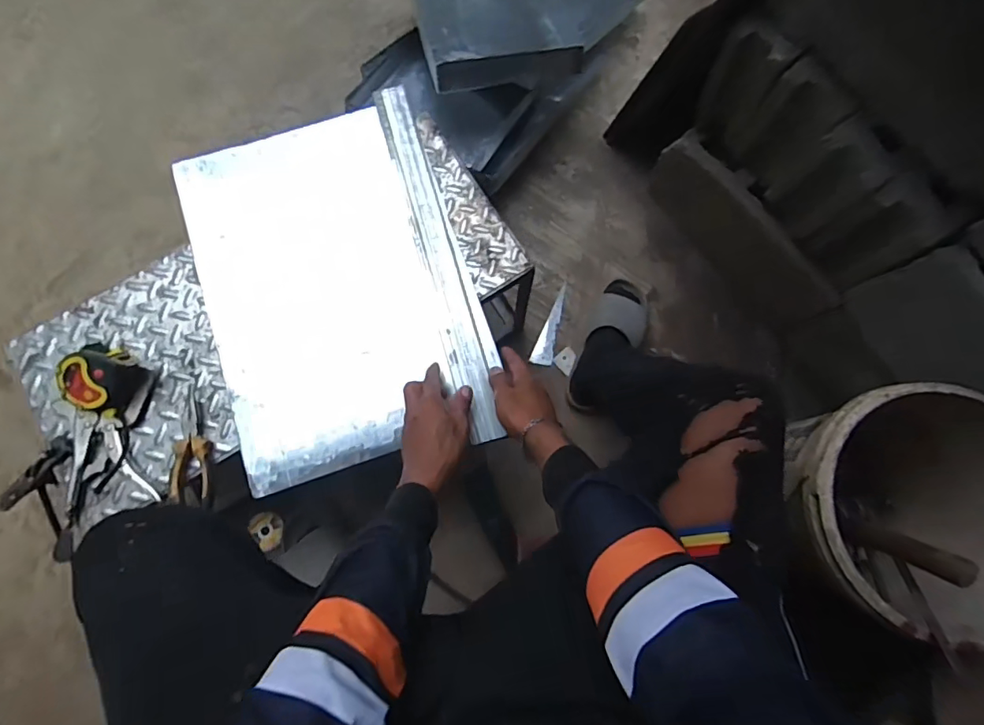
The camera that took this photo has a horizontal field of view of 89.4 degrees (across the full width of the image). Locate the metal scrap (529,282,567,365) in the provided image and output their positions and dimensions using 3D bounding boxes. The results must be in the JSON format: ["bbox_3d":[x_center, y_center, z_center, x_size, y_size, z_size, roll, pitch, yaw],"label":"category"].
[{"bbox_3d":[0.115,-0.078,0.996,0.042,0.005,0.170,14,78,-5],"label":"metal scrap"}]

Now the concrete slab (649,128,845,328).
[{"bbox_3d":[0.448,-0.237,0.909,0.036,0.159,0.395,-35,80,-6],"label":"concrete slab"}]

